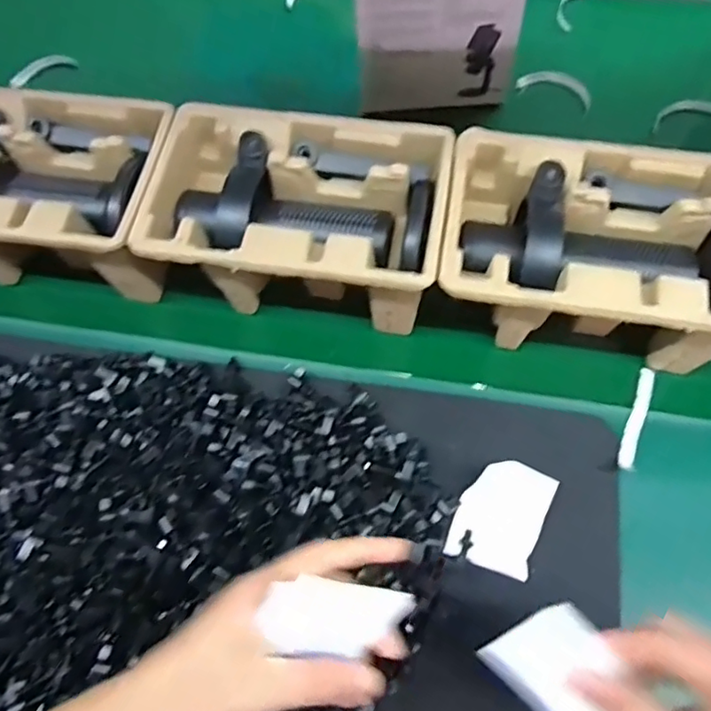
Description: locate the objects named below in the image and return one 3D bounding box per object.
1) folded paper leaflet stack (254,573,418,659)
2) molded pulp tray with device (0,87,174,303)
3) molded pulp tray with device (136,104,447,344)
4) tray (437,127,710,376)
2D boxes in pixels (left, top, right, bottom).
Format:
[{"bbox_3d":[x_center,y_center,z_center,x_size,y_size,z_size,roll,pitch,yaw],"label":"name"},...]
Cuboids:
[{"bbox_3d":[-0.009,0.127,0.282,0.069,0.004,0.037,15,96,-18],"label":"folded paper leaflet stack"},{"bbox_3d":[-0.275,-0.141,0.510,0.246,0.107,0.150,10,68,4],"label":"molded pulp tray with device"},{"bbox_3d":[-0.043,-0.113,0.483,0.224,0.096,0.151,9,68,4],"label":"molded pulp tray with device"},{"bbox_3d":[0.182,-0.076,0.462,0.228,0.100,0.153,9,68,4],"label":"tray"}]

